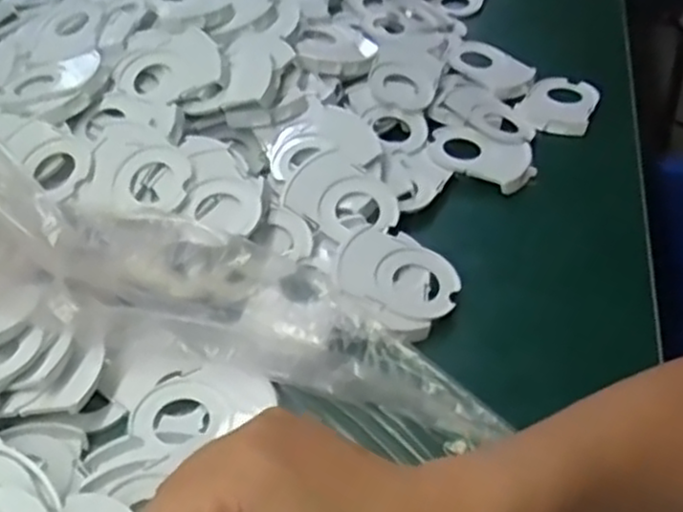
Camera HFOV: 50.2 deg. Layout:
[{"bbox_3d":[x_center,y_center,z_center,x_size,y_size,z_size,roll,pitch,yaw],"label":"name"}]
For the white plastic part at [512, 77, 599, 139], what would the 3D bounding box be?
[{"bbox_3d":[0.177,-0.124,0.597,0.055,0.012,0.069,18,48,20],"label":"white plastic part"}]

